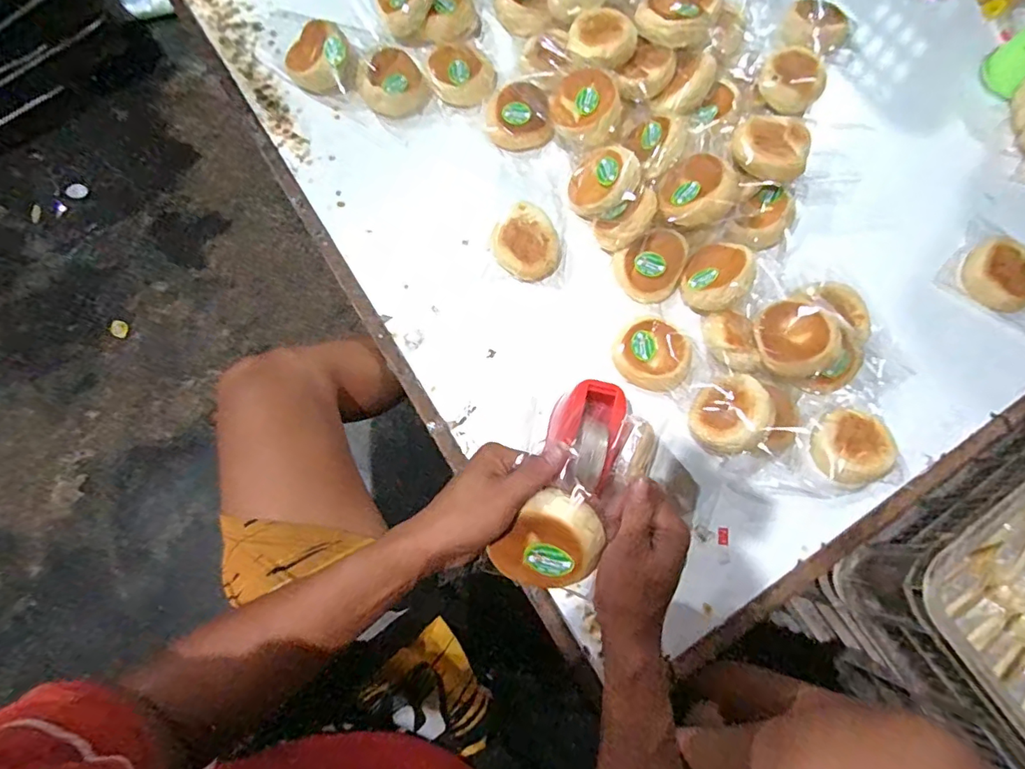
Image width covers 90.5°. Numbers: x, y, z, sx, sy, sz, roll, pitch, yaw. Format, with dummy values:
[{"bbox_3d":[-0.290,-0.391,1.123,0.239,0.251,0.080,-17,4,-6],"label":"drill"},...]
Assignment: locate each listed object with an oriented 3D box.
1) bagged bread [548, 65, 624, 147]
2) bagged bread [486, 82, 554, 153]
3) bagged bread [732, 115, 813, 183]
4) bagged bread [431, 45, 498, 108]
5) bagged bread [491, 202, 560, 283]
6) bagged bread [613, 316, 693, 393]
[{"bbox_3d":[0.097,-0.366,0.679,0.094,0.036,0.094,-1,87,10],"label":"bagged bread"},{"bbox_3d":[0.012,-0.374,0.711,0.096,0.037,0.080,-2,75,-2],"label":"bagged bread"},{"bbox_3d":[0.340,-0.311,0.674,0.098,0.051,0.088,27,76,5],"label":"bagged bread"},{"bbox_3d":[-0.072,-0.450,0.739,0.098,0.035,0.098,-7,75,-4],"label":"bagged bread"},{"bbox_3d":[0.018,-0.185,0.667,0.086,0.047,0.087,0,75,-2],"label":"bagged bread"},{"bbox_3d":[0.173,-0.035,0.631,0.093,0.038,0.080,39,77,8],"label":"bagged bread"}]

